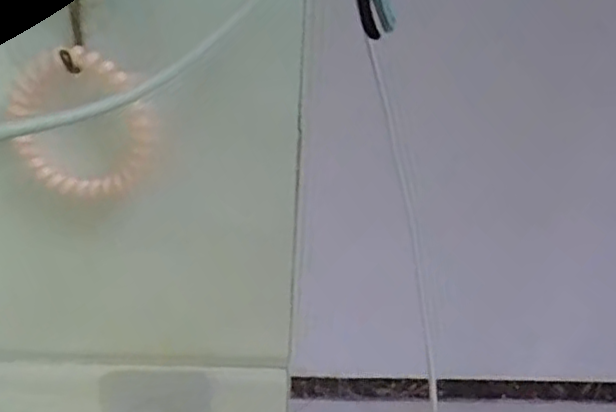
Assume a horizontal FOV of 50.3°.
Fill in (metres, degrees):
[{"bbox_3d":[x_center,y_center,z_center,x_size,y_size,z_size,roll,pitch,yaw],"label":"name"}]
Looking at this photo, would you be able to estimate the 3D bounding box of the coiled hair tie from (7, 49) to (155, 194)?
[{"bbox_3d":[-0.089,-0.032,0.259,0.054,0.060,0.009,2,25,-2],"label":"coiled hair tie"}]

